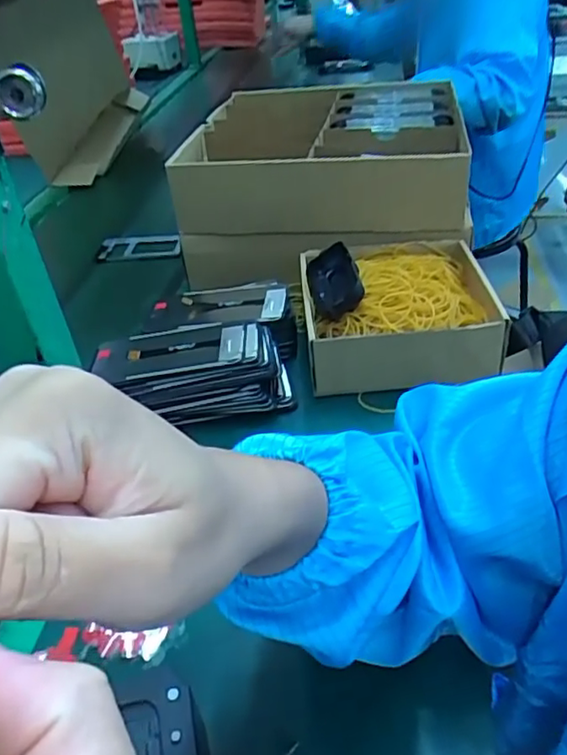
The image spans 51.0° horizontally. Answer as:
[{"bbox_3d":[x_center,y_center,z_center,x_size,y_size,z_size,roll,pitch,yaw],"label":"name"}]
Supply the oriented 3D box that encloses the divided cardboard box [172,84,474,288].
[{"bbox_3d":[0.059,-0.291,0.846,0.348,0.148,0.365,1,38,8],"label":"divided cardboard box"}]

